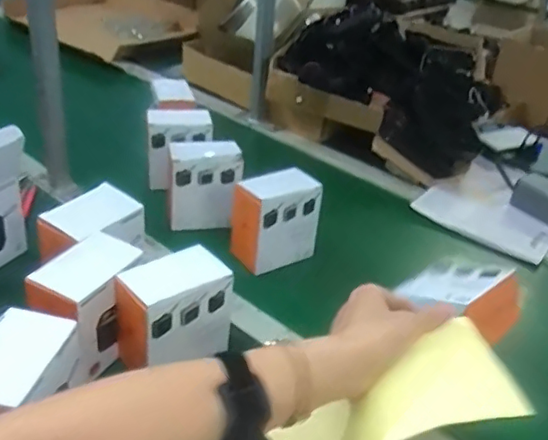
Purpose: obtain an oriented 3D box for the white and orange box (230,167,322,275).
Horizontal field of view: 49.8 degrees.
[{"bbox_3d":[0.005,-0.001,0.790,0.104,0.113,0.061,-14,37,-30],"label":"white and orange box"}]

